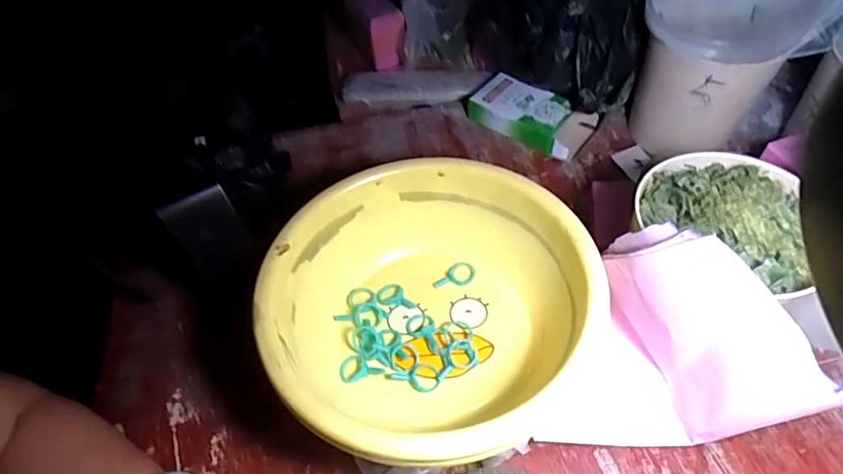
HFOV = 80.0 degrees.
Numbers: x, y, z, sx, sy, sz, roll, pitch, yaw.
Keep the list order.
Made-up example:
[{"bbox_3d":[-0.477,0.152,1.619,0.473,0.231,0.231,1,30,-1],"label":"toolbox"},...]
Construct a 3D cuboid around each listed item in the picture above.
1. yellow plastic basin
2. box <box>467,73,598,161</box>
[{"bbox_3d":[0.005,0.053,0.368,0.211,0.090,0.218,-3,52,3],"label":"yellow plastic basin"},{"bbox_3d":[0.115,-0.128,0.532,0.120,0.033,0.063,29,60,25],"label":"box"}]

